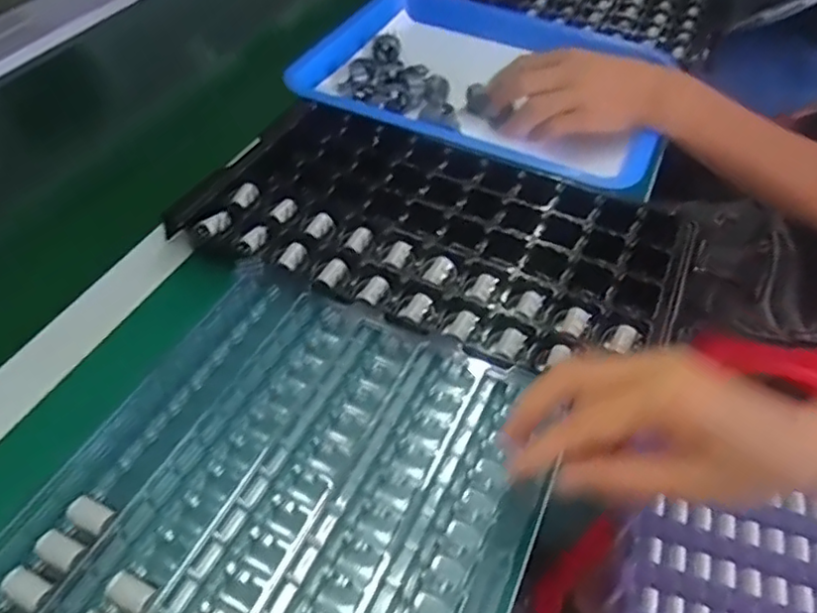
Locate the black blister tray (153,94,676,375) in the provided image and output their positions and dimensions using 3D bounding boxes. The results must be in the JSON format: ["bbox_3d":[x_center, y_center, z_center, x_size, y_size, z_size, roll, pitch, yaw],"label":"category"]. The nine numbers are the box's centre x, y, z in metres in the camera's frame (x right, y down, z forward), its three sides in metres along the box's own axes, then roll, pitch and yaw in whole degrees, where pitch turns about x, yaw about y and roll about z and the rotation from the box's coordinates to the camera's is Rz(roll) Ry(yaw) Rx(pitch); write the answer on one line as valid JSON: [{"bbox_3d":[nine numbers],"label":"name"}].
[{"bbox_3d":[0.015,-0.057,0.471,0.338,0.019,0.190,19,49,13],"label":"black blister tray"}]

